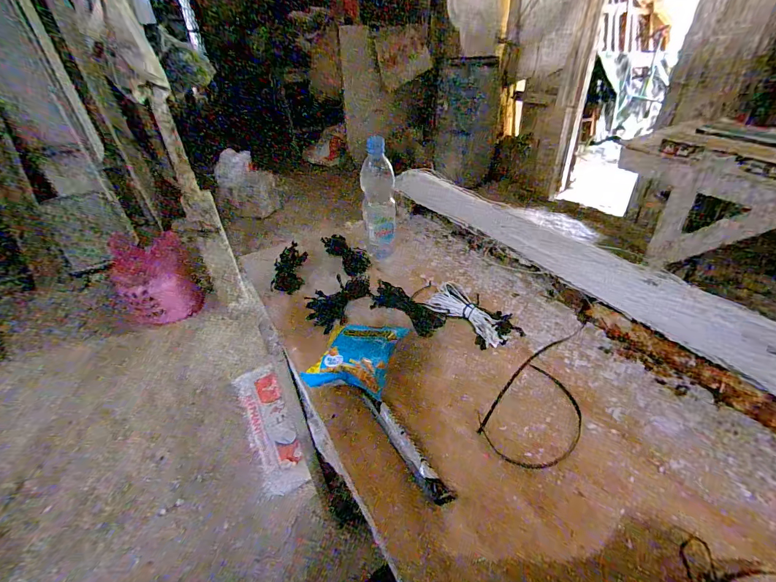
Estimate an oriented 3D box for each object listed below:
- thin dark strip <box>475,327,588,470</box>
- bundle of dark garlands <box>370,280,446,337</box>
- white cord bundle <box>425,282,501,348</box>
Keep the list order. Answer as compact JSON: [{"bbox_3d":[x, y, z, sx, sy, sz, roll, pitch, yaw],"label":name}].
[{"bbox_3d":[0.232,0.131,0.491,0.271,0.004,0.107,-33,44,-31],"label":"thin dark strip"},{"bbox_3d":[0.032,0.025,0.617,0.128,0.035,0.061,24,46,33],"label":"bundle of dark garlands"},{"bbox_3d":[0.125,0.038,0.572,0.057,0.058,0.127,-30,43,-29],"label":"white cord bundle"}]

